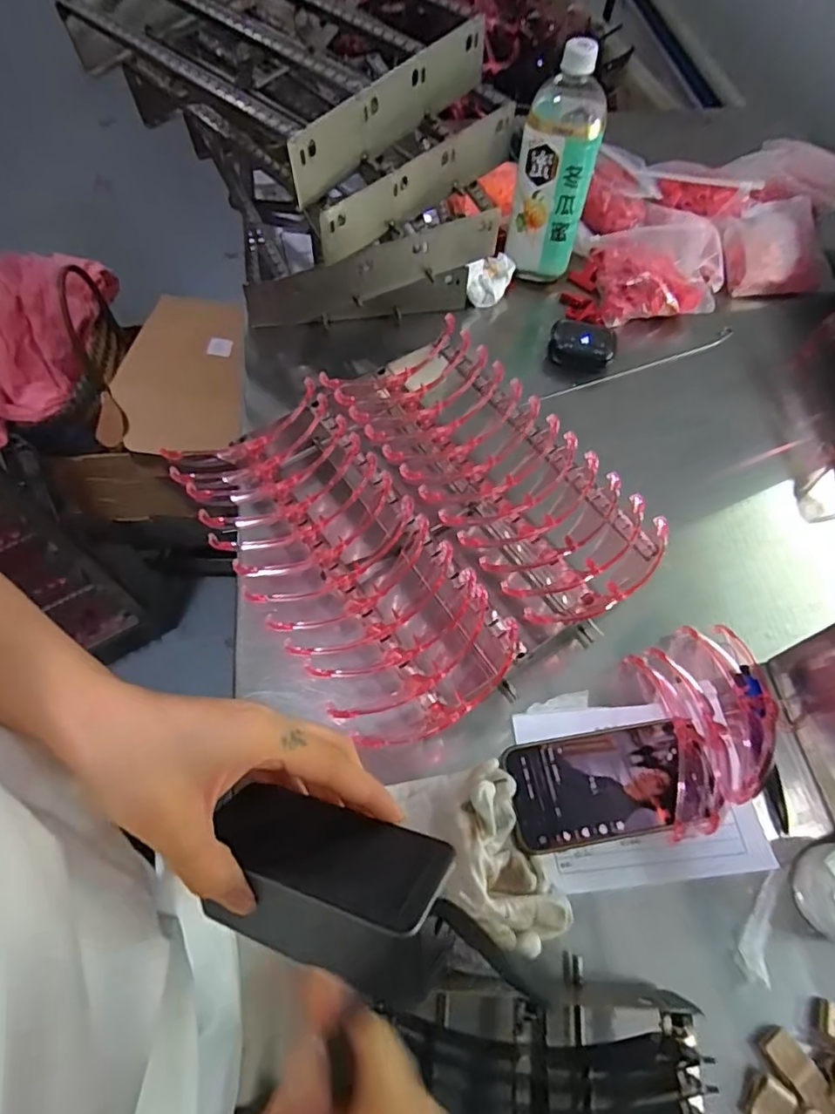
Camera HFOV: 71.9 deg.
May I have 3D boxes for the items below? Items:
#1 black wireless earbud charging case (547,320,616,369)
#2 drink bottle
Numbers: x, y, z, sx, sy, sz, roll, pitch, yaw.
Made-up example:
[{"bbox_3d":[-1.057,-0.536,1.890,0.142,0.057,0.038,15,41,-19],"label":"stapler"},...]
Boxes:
[{"bbox_3d":[0.186,-0.241,0.650,0.070,0.021,0.052,14,63,6],"label":"black wireless earbud charging case"},{"bbox_3d":[0.149,-0.416,0.639,0.078,0.237,0.067,10,62,3],"label":"drink bottle"}]

